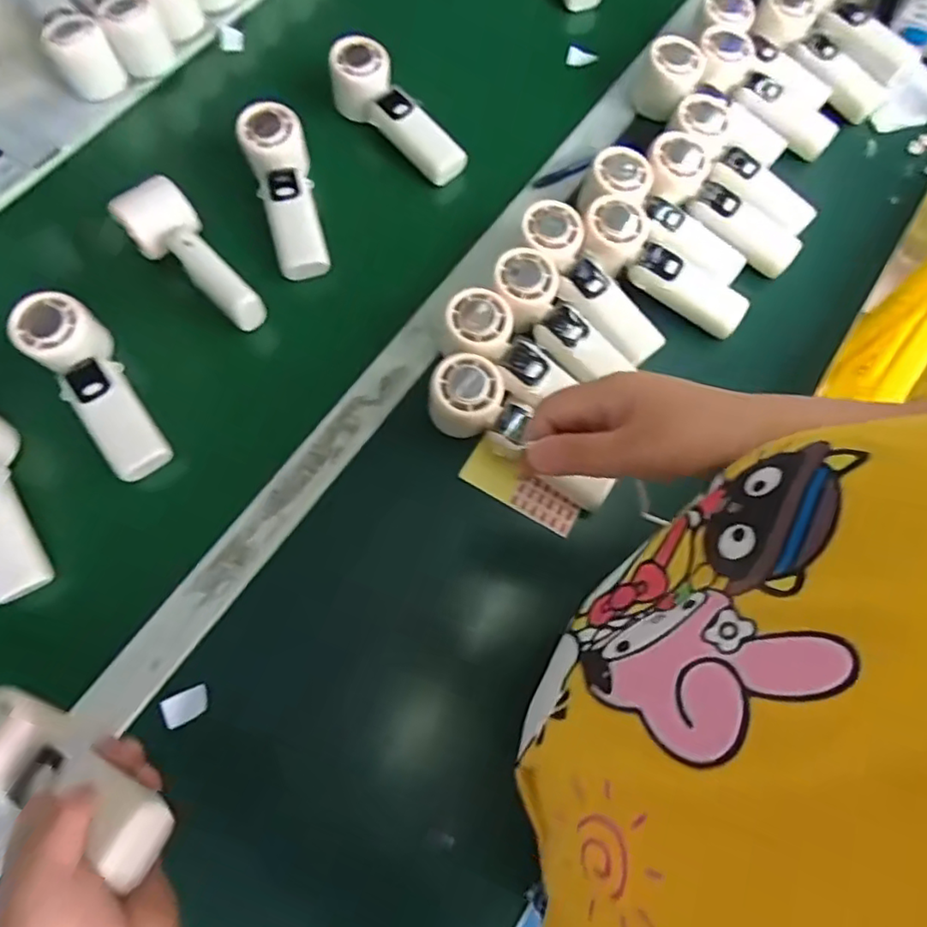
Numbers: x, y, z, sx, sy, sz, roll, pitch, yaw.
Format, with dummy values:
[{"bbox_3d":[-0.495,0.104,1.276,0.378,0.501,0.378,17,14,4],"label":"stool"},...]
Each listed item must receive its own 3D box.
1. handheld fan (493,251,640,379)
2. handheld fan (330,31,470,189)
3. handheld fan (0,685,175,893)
[{"bbox_3d":[0.081,-0.125,0.524,0.053,0.031,0.133,-43,91,-14],"label":"handheld fan"},{"bbox_3d":[-0.064,-0.351,0.599,0.052,0.051,0.164,-42,77,-14],"label":"handheld fan"},{"bbox_3d":[-0.228,0.178,0.337,0.174,0.040,0.053,11,69,27],"label":"handheld fan"}]

